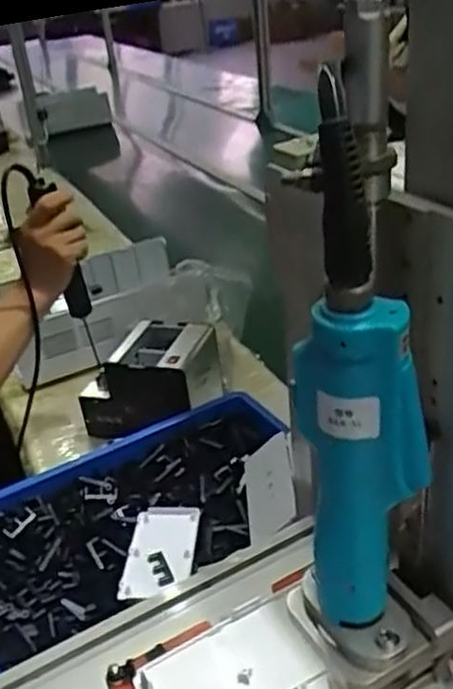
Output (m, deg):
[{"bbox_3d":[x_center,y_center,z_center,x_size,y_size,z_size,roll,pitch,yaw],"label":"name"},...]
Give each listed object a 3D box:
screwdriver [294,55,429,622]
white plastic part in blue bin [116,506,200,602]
[{"bbox_3d":[0.055,0.017,0.290,0.048,0.225,0.051,-1,31,8],"label":"screwdriver"},{"bbox_3d":[-0.076,0.237,0.806,0.074,0.016,0.142,-1,31,7],"label":"white plastic part in blue bin"}]

